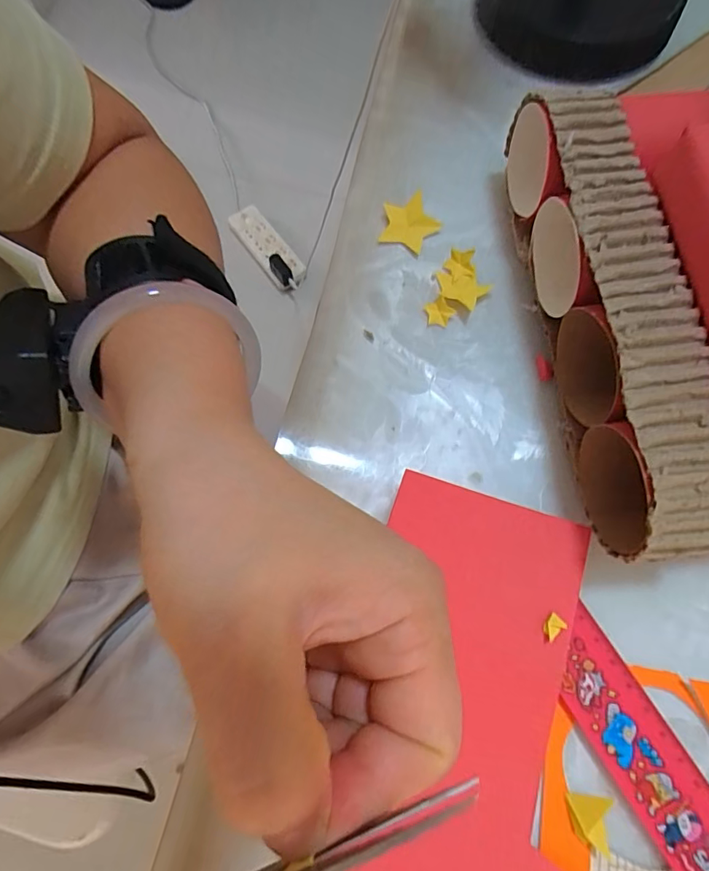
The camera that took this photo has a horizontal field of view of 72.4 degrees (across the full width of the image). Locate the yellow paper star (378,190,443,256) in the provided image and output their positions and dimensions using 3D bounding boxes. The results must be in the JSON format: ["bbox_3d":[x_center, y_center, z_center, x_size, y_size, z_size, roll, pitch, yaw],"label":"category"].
[{"bbox_3d":[0.031,-0.116,0.265,0.031,0.005,0.028,18,92,2],"label":"yellow paper star"}]

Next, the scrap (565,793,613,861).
[{"bbox_3d":[0.089,0.145,0.181,0.013,0.007,0.017,-2,72,-1],"label":"scrap"}]

